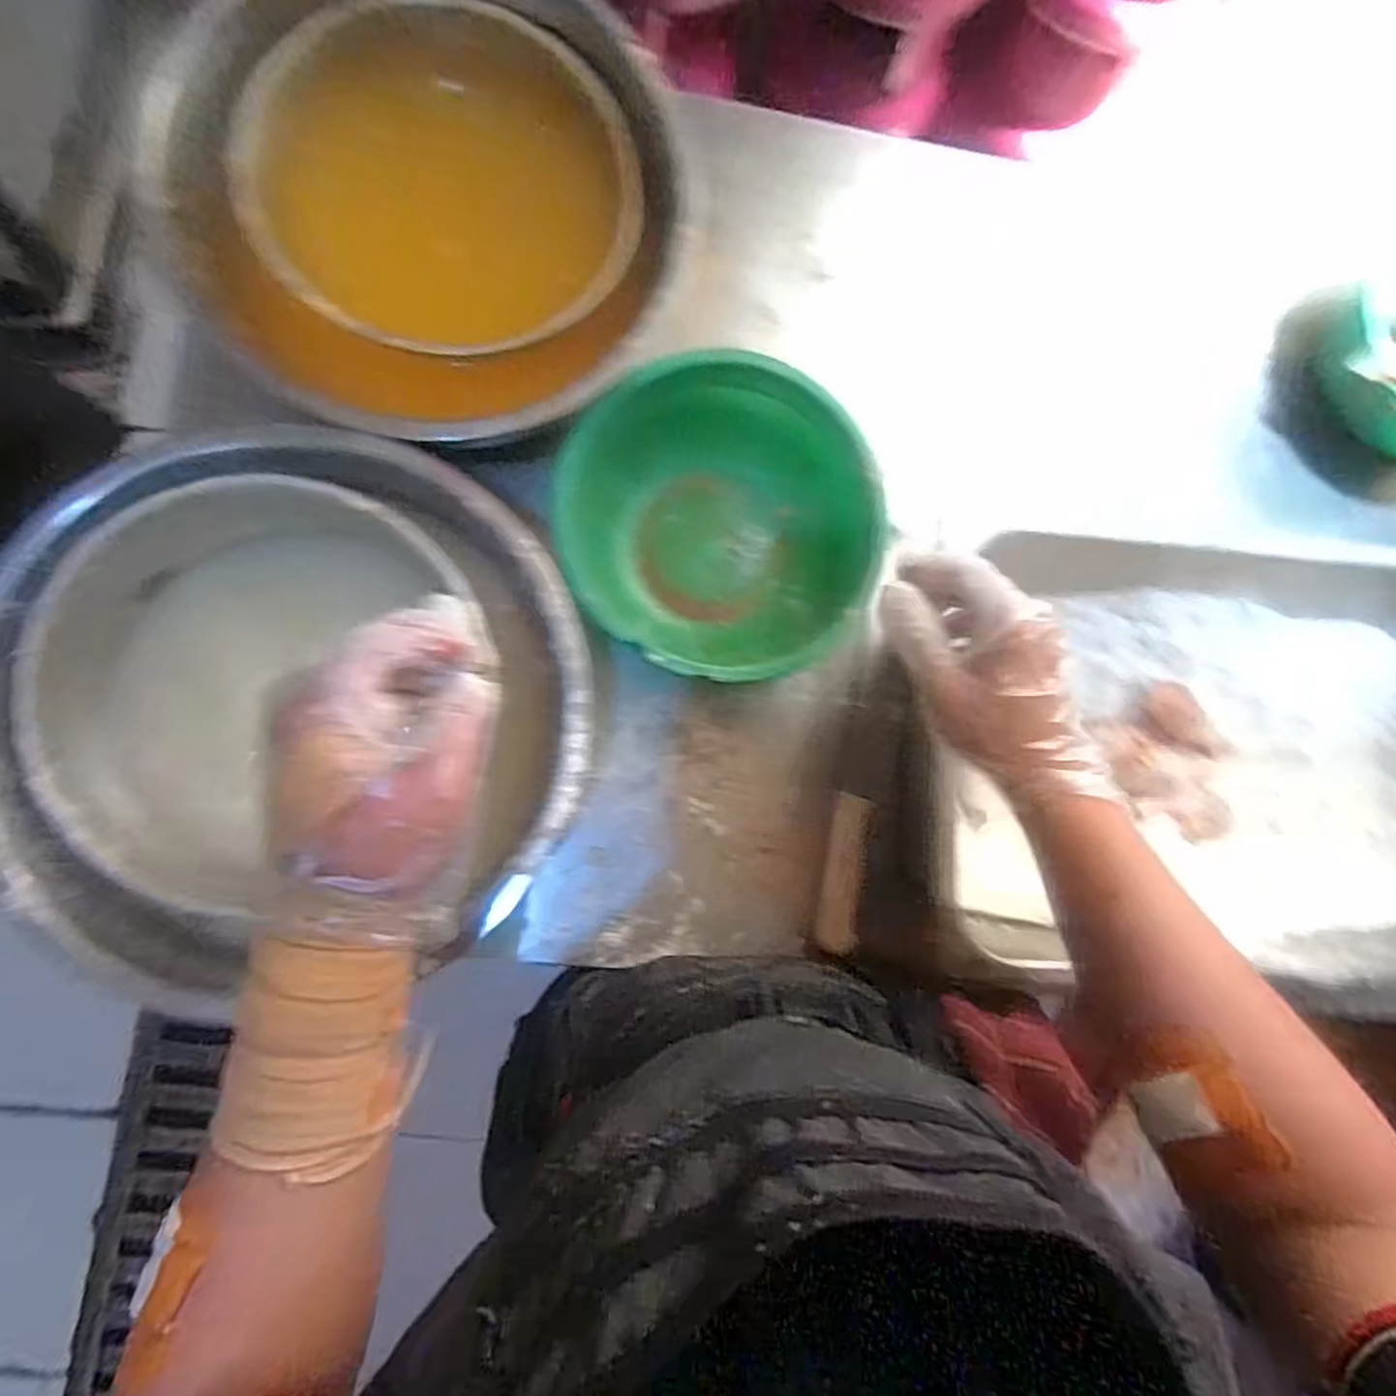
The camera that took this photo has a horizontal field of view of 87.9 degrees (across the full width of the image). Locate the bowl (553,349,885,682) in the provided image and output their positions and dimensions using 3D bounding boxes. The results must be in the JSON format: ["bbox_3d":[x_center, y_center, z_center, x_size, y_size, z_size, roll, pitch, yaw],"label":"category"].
[{"bbox_3d":[0.002,-0.130,0.595,0.196,0.121,0.239,-26,88,-10],"label":"bowl"}]

